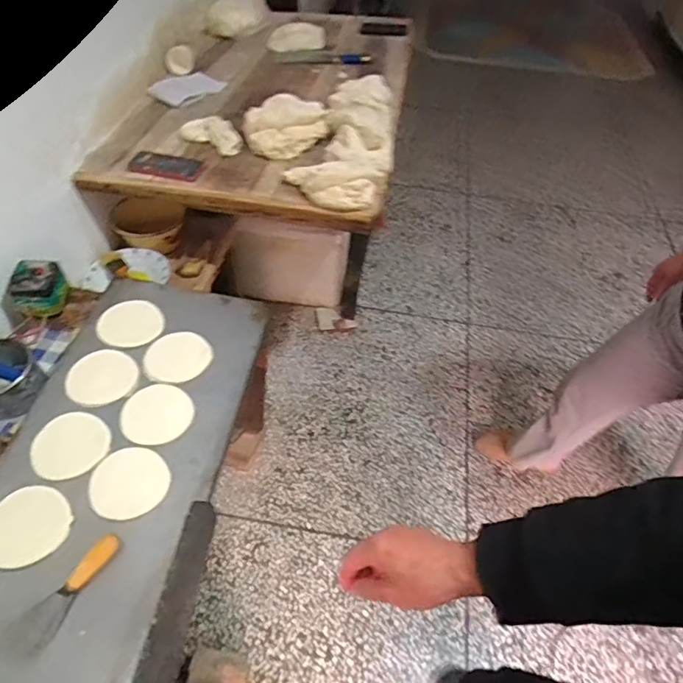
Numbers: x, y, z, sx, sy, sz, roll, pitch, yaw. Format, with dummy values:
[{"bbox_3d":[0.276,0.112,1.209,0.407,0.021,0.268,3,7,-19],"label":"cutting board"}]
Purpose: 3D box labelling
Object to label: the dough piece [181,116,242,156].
[{"bbox_3d":[-0.308,-0.514,1.279,0.184,0.038,0.095,29,54,20],"label":"dough piece"}]

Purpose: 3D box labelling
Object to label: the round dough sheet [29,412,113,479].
[{"bbox_3d":[-0.444,0.168,0.841,0.115,0.011,0.105,2,49,-2],"label":"round dough sheet"}]

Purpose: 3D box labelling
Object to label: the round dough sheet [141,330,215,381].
[{"bbox_3d":[-0.310,0.029,0.971,0.110,0.004,0.117,1,59,-2],"label":"round dough sheet"}]

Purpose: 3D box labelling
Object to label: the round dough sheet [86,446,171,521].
[{"bbox_3d":[-0.340,0.226,0.823,0.114,0.004,0.117,6,54,-8],"label":"round dough sheet"}]

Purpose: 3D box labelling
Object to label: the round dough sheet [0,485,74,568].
[{"bbox_3d":[-0.469,0.273,0.764,0.119,0.007,0.116,4,48,-5],"label":"round dough sheet"}]

